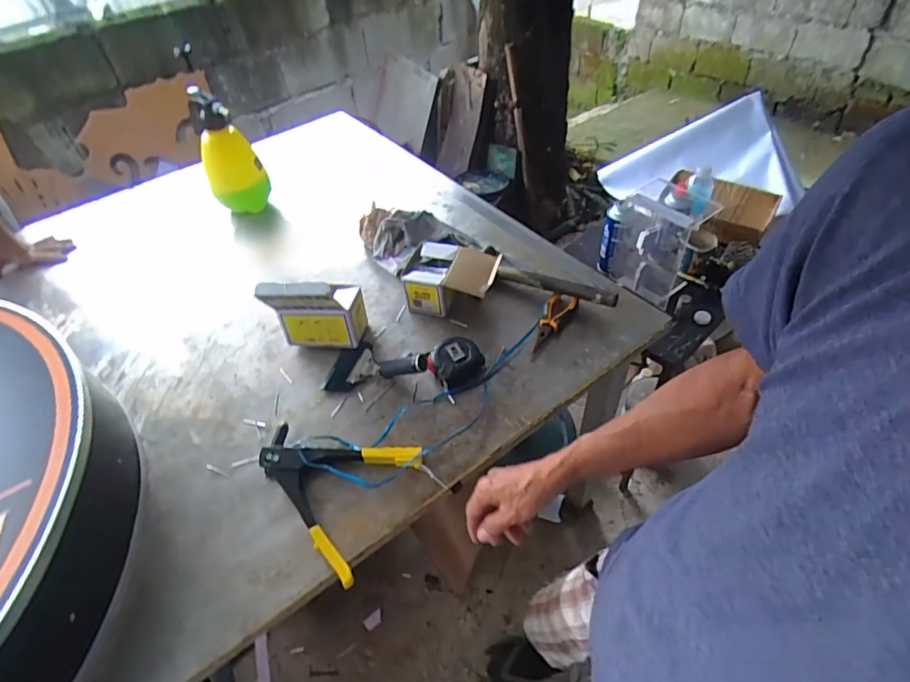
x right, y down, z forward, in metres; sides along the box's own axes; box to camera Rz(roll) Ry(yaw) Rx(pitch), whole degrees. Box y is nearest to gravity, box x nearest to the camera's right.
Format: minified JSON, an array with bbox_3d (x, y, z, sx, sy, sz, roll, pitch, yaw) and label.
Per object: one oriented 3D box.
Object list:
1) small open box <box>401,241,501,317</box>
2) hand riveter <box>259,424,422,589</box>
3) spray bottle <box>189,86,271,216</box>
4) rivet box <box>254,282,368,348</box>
[{"bbox_3d":[-0.003,-0.113,0.936,0.165,0.095,0.115,13,50,16],"label":"small open box"},{"bbox_3d":[-0.181,0.195,0.709,0.214,0.028,0.189,19,52,21],"label":"hand riveter"},{"bbox_3d":[-0.512,-0.415,1.156,0.129,0.270,0.132,-23,49,-16],"label":"spray bottle"},{"bbox_3d":[-0.231,-0.059,0.862,0.135,0.166,0.098,1,47,6],"label":"rivet box"}]

